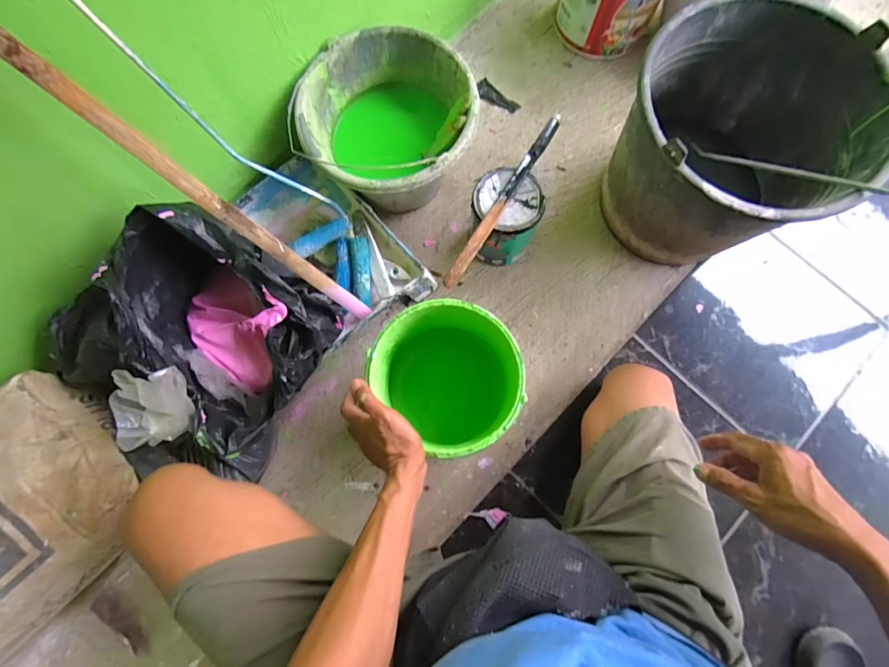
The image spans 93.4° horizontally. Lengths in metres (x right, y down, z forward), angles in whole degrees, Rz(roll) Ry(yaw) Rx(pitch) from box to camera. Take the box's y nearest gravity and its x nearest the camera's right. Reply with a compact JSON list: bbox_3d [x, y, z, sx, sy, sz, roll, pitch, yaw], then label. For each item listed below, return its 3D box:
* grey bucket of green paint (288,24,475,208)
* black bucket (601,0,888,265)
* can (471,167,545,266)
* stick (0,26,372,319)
[{"bbox_3d":[-0.082,-0.301,0.667,0.246,0.175,0.247,0,78,0],"label":"grey bucket of green paint"},{"bbox_3d":[0.388,-0.256,0.598,0.290,0.222,0.303,0,80,1],"label":"black bucket"},{"bbox_3d":[0.091,-0.175,0.660,0.095,0.137,0.101,0,78,0],"label":"can"},{"bbox_3d":[-0.252,-0.145,0.447,0.015,0.533,0.024,22,77,38],"label":"stick"}]

